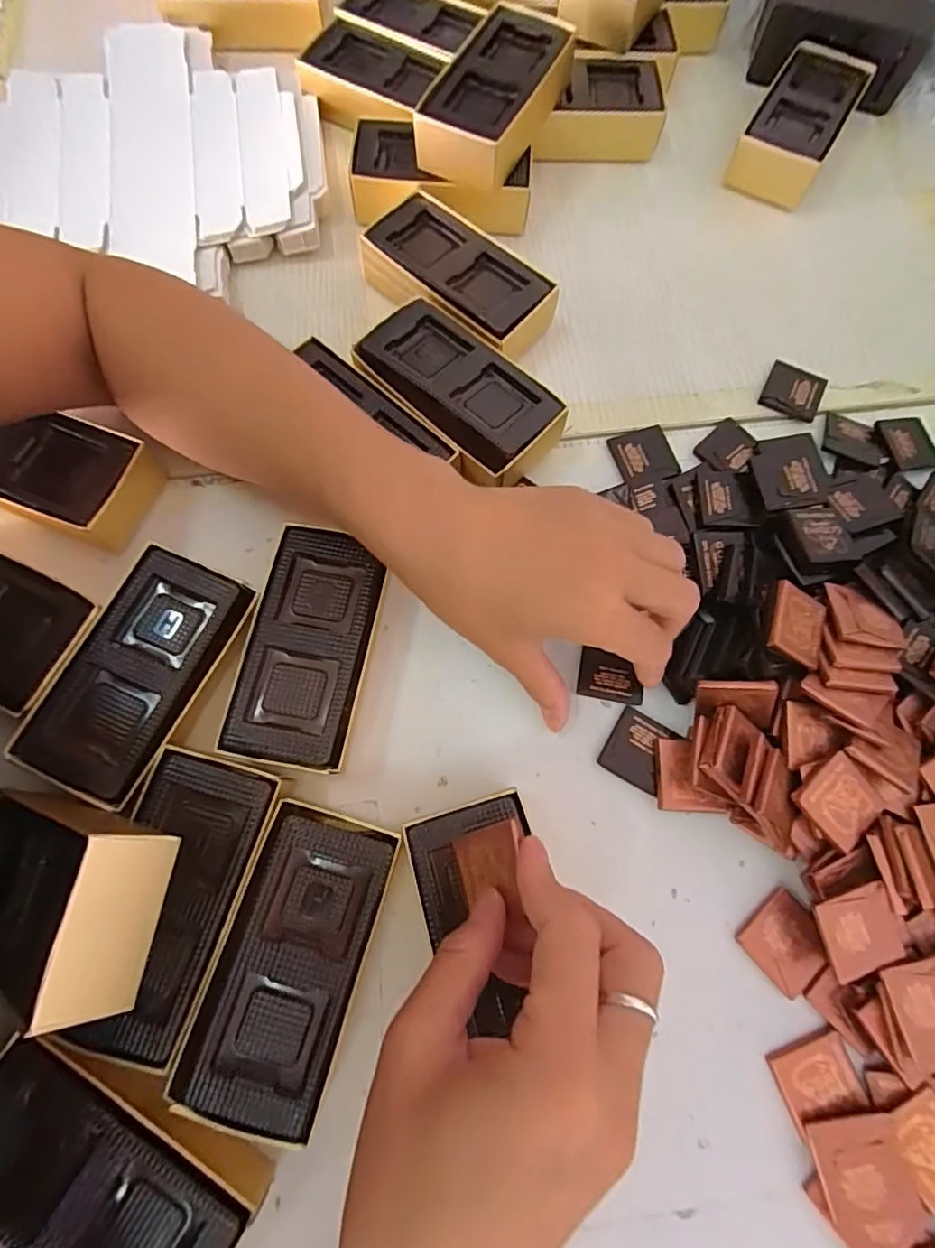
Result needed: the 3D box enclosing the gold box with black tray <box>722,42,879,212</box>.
[{"bbox_3d":[0.229,-0.346,0.386,0.055,0.033,0.119,30,75,6],"label":"gold box with black tray"}]

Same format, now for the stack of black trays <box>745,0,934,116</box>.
[{"bbox_3d":[0.271,-0.435,0.402,0.117,0.055,0.089,23,74,5],"label":"stack of black trays"}]

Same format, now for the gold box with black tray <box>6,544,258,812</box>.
[{"bbox_3d":[-0.153,0.025,0.269,0.061,0.033,0.111,25,75,5],"label":"gold box with black tray"}]

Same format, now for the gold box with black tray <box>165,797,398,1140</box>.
[{"bbox_3d":[-0.072,0.140,0.238,0.056,0.034,0.113,17,74,3],"label":"gold box with black tray"}]

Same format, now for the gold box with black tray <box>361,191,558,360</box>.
[{"bbox_3d":[-0.006,-0.206,0.341,0.116,0.035,0.064,37,76,8],"label":"gold box with black tray"}]

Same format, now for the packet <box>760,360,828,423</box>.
[{"bbox_3d":[0.198,-0.141,0.336,0.035,0.004,0.034,26,75,5],"label":"packet"}]

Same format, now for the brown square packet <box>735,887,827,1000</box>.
[{"bbox_3d":[0.147,0.147,0.255,0.033,0.005,0.036,-39,79,-12],"label":"brown square packet"}]

